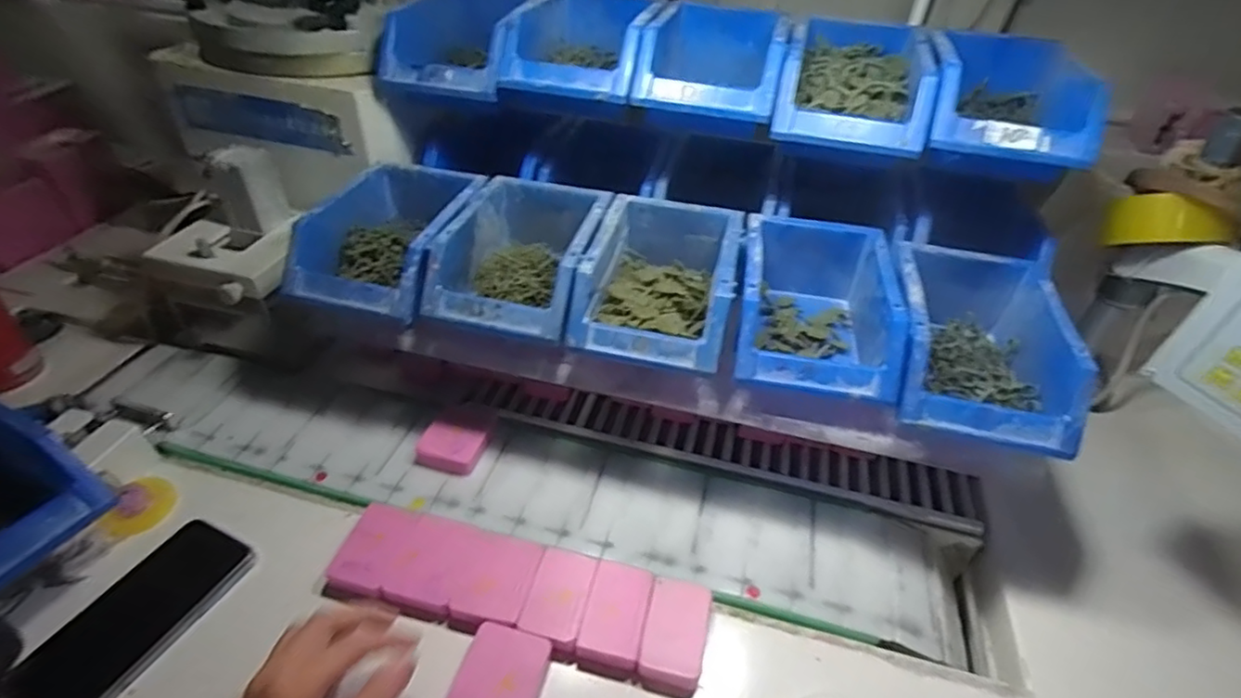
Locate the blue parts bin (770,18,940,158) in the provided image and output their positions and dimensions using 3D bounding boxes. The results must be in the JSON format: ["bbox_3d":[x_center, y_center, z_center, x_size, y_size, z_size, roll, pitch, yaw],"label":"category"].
[{"bbox_3d":[0.217,-0.250,0.574,0.123,0.076,0.181,13,41,10],"label":"blue parts bin"}]

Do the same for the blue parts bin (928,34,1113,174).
[{"bbox_3d":[0.328,-0.220,0.539,0.123,0.071,0.170,11,41,8],"label":"blue parts bin"}]

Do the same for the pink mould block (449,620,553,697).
[{"bbox_3d":[-0.083,0.230,0.414,0.053,0.022,0.075,12,37,11],"label":"pink mould block"}]

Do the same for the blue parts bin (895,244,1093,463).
[{"bbox_3d":[0.280,-0.003,0.491,0.121,0.070,0.176,11,41,9],"label":"blue parts bin"}]

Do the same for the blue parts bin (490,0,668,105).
[{"bbox_3d":[-0.035,-0.300,0.608,0.128,0.066,0.193,10,41,8],"label":"blue parts bin"}]

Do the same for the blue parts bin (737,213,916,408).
[{"bbox_3d":[0.163,-0.036,0.523,0.119,0.079,0.176,9,41,6],"label":"blue parts bin"}]

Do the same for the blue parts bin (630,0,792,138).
[{"bbox_3d":[0.089,-0.270,0.575,0.122,0.066,0.175,12,41,9],"label":"blue parts bin"}]

